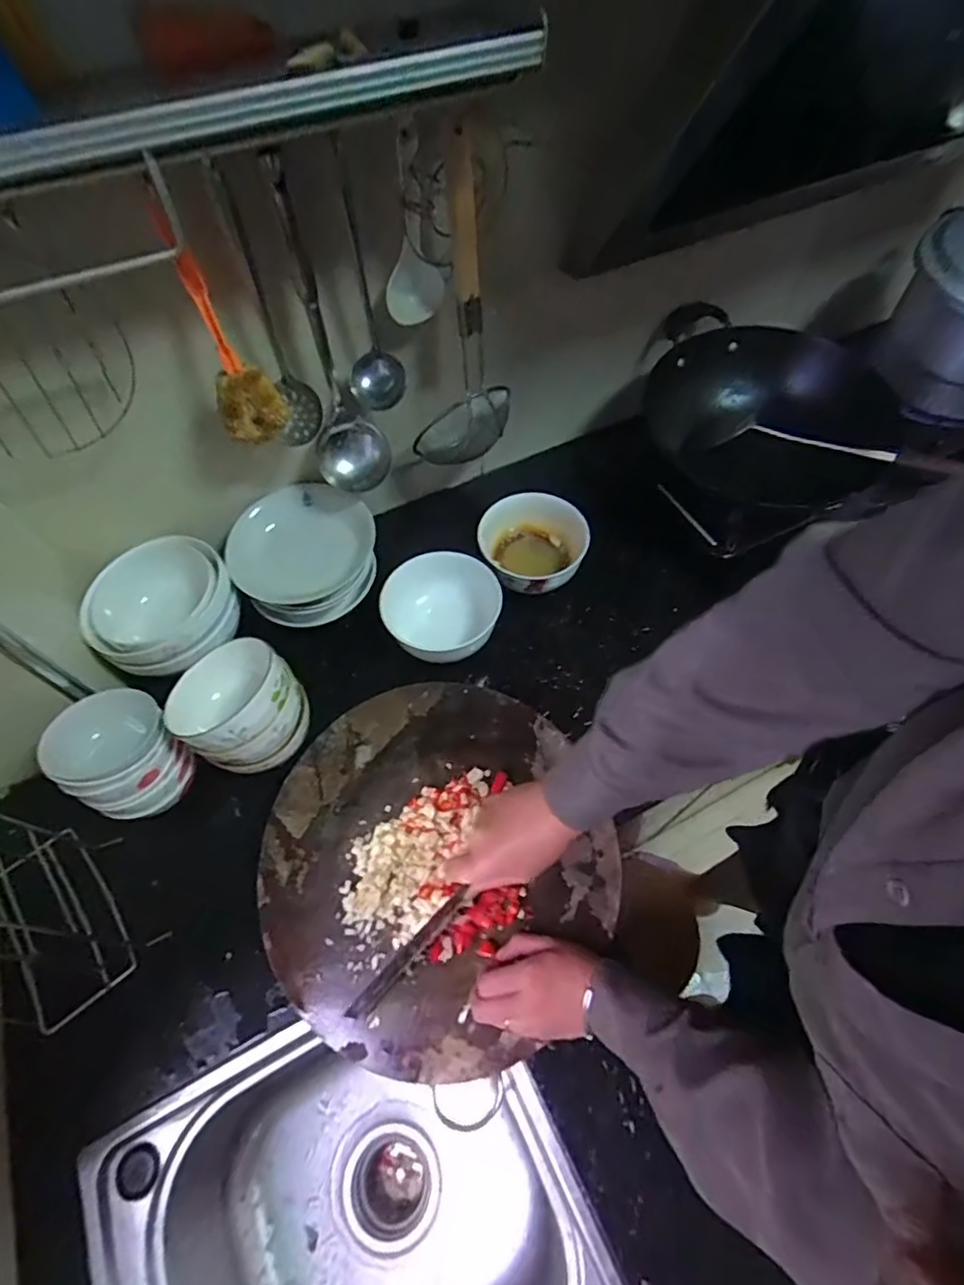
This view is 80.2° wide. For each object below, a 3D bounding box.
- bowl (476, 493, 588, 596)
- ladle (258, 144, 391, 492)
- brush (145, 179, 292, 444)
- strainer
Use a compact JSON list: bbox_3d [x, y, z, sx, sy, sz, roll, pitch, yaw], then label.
[{"bbox_3d":[0.081,-0.134,0.823,0.141,0.077,0.147,0,59,1],"label":"bowl"},{"bbox_3d":[-0.171,-0.320,0.624,0.083,0.328,0.087,-18,61,-10],"label":"ladle"},{"bbox_3d":[-0.249,-0.294,0.555,0.057,0.219,0.059,1,59,1],"label":"brush"},{"bbox_3d":[-0.028,-0.367,0.685,0.065,0.365,0.129,39,67,21],"label":"strainer"}]

